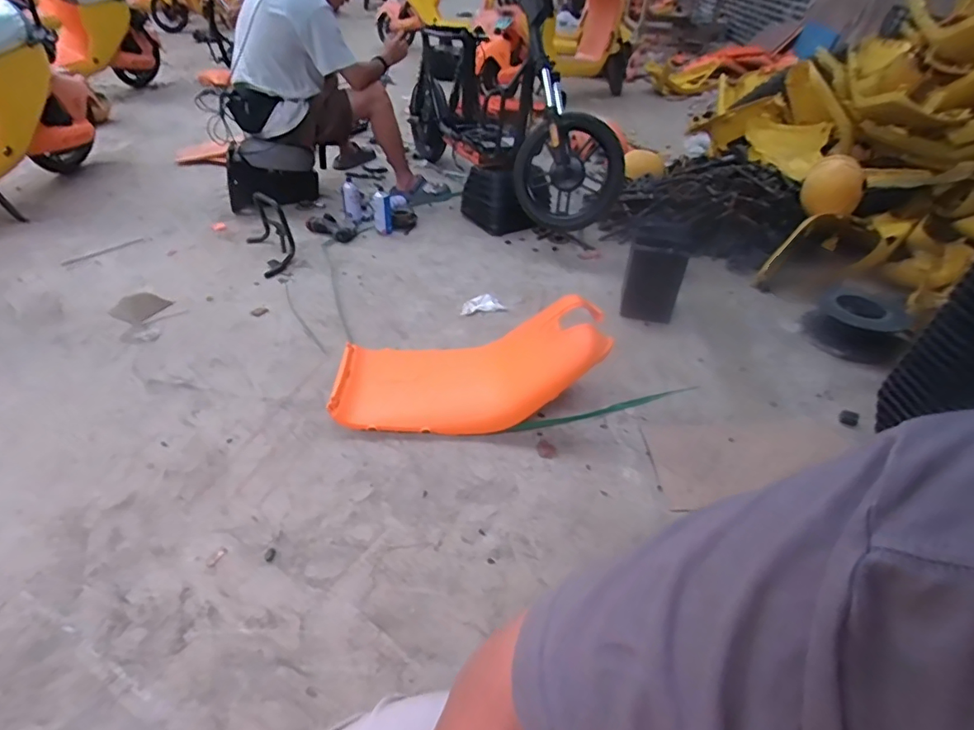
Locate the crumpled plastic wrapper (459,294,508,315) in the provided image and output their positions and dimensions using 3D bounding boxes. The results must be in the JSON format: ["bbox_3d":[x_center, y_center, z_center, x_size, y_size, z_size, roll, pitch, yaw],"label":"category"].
[{"bbox_3d":[-0.015,-0.199,1.746,0.159,0.034,0.068,-7,38,-13],"label":"crumpled plastic wrapper"}]

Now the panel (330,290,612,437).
[{"bbox_3d":[-0.031,0.023,1.285,0.660,0.184,0.224,-13,38,3],"label":"panel"}]

